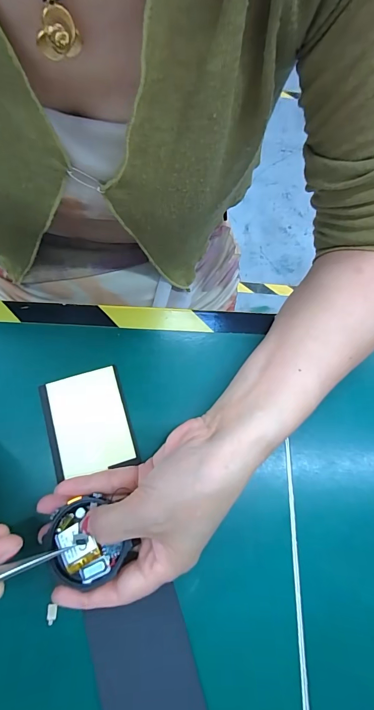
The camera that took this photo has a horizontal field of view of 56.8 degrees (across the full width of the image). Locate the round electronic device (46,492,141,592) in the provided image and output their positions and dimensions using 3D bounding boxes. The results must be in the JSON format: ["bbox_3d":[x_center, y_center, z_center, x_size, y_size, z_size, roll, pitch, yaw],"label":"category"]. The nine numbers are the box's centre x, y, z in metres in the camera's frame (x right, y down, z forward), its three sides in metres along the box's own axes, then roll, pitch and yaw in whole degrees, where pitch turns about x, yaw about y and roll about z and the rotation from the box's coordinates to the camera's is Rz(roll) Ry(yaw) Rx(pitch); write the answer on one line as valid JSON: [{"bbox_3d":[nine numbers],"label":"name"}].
[{"bbox_3d":[-0.060,0.110,0.204,0.044,0.008,0.045,-33,76,-11],"label":"round electronic device"}]

